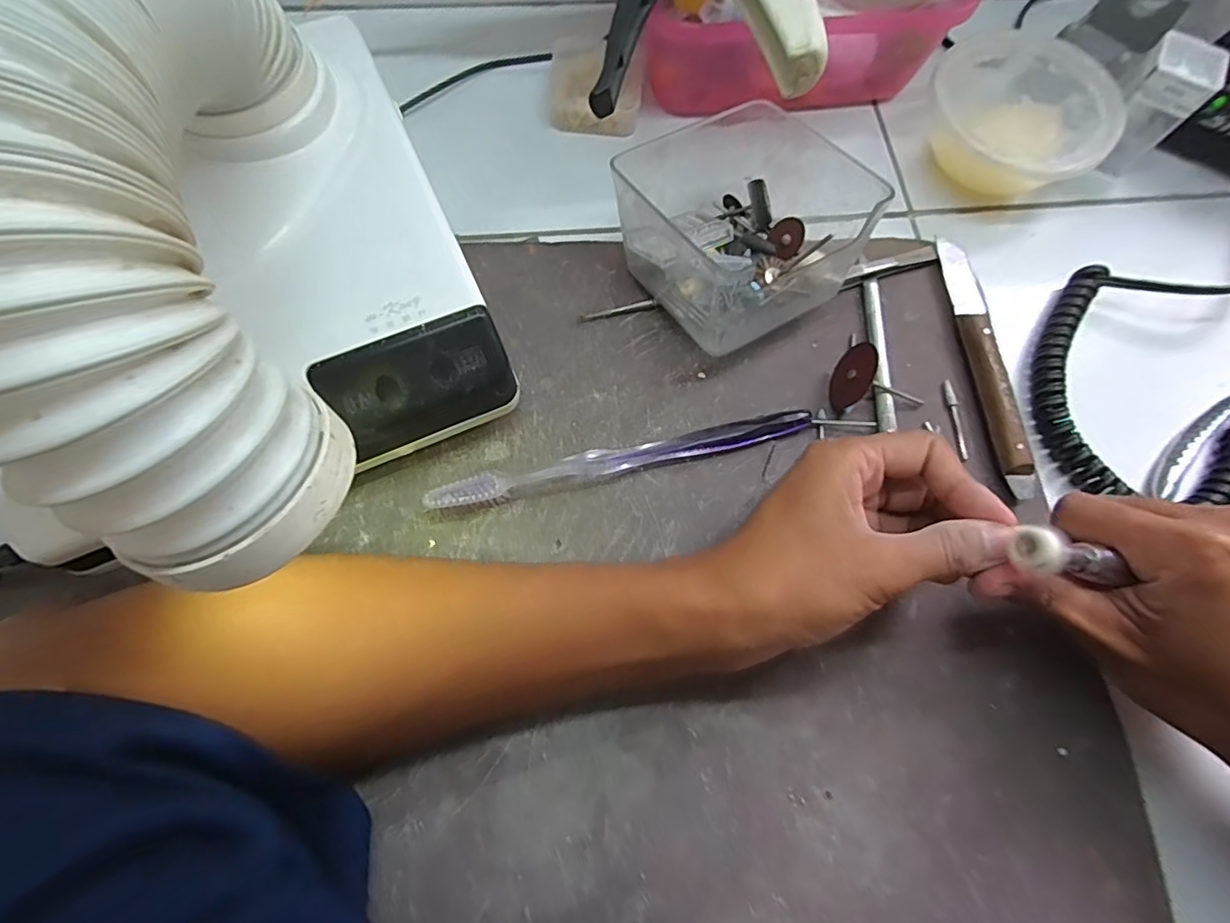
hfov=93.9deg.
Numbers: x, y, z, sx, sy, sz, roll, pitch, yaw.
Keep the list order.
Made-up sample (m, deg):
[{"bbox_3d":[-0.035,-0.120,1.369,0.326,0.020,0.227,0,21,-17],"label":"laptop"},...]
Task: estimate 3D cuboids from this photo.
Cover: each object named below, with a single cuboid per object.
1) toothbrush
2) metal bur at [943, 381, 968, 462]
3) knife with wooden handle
[{"bbox_3d":[0.006,-0.002,0.275,0.183,0.017,0.014,-14,72,-7],"label":"toothbrush"},{"bbox_3d":[0.176,-0.023,0.298,0.005,0.004,0.042,-2,71,-3],"label":"metal bur"},{"bbox_3d":[0.197,-0.055,0.304,0.019,0.011,0.150,-2,71,-3],"label":"knife with wooden handle"}]

